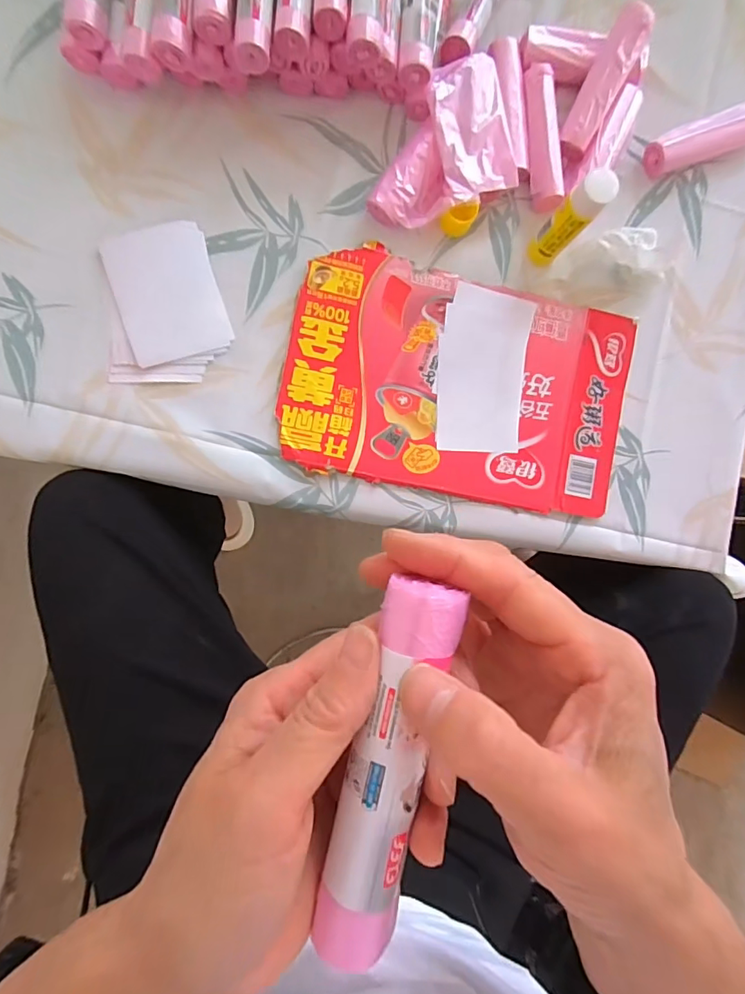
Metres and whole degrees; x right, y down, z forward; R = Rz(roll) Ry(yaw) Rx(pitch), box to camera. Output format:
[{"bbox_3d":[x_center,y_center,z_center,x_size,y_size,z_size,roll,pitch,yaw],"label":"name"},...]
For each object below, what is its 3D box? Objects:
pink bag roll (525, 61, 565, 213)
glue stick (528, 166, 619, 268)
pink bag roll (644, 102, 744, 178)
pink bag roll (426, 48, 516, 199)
[{"bbox_3d":[0.157,-0.326,0.456,0.028,0.026,0.125,-5,91,-7],"label":"pink bag roll"},{"bbox_3d":[0.166,-0.234,0.421,0.028,0.105,0.024,44,86,-5],"label":"glue stick"},{"bbox_3d":[0.321,-0.343,0.474,0.118,0.030,0.033,-21,93,-6],"label":"pink bag roll"},{"bbox_3d":[0.089,-0.325,0.448,0.069,0.033,0.119,-14,92,-6],"label":"pink bag roll"}]

